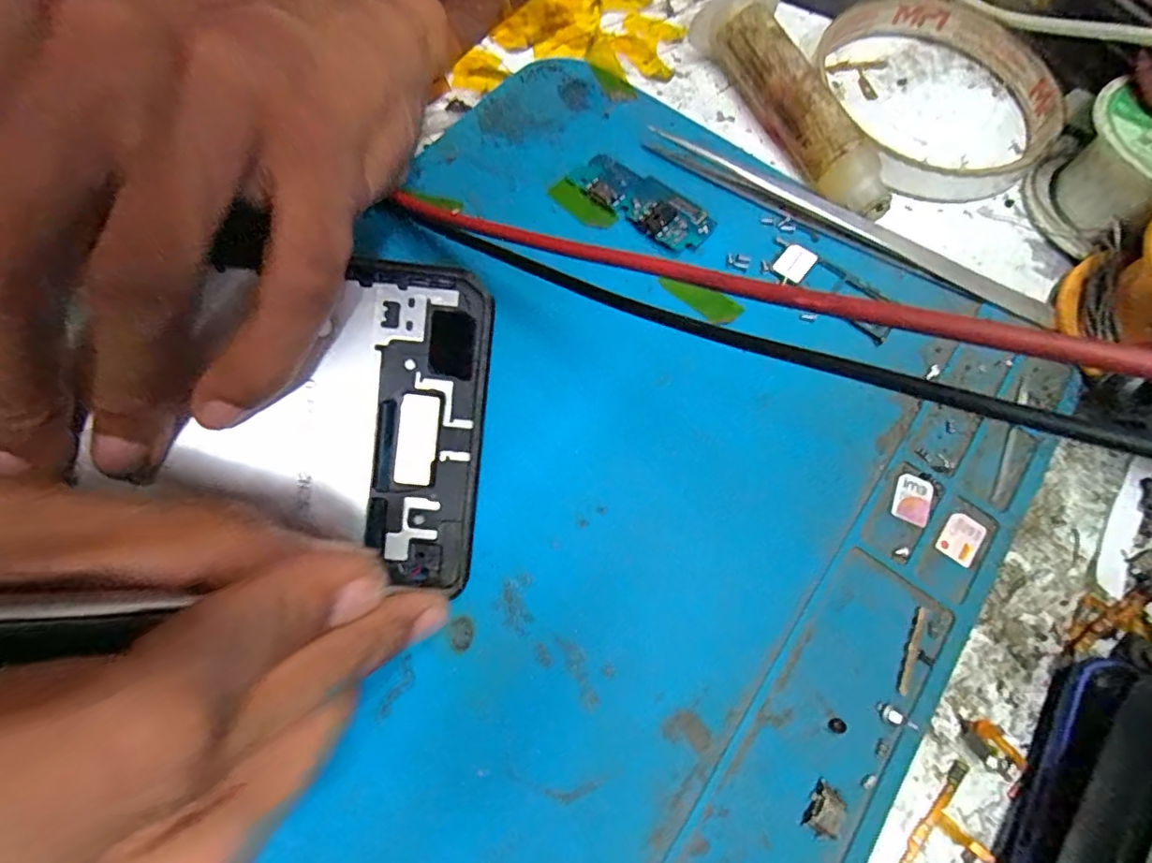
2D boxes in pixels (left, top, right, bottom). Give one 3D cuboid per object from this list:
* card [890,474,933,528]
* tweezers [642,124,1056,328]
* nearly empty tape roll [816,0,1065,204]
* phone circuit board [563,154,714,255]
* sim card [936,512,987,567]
[{"bbox_3d":[0.085,0.017,0.141,0.009,0.004,0.012,18,77,9],"label":"card"},{"bbox_3d":[0.080,-0.063,0.168,0.125,0.008,0.009,28,70,9],"label":"tweezers"},{"bbox_3d":[0.126,-0.117,0.191,0.075,0.012,0.090,0,68,-2],"label":"nearly empty tape roll"},{"bbox_3d":[0.020,-0.071,0.171,0.045,0.004,0.018,38,72,11],"label":"phone circuit board"},{"bbox_3d":[0.096,0.027,0.138,0.009,0.004,0.012,37,77,12],"label":"sim card"}]

